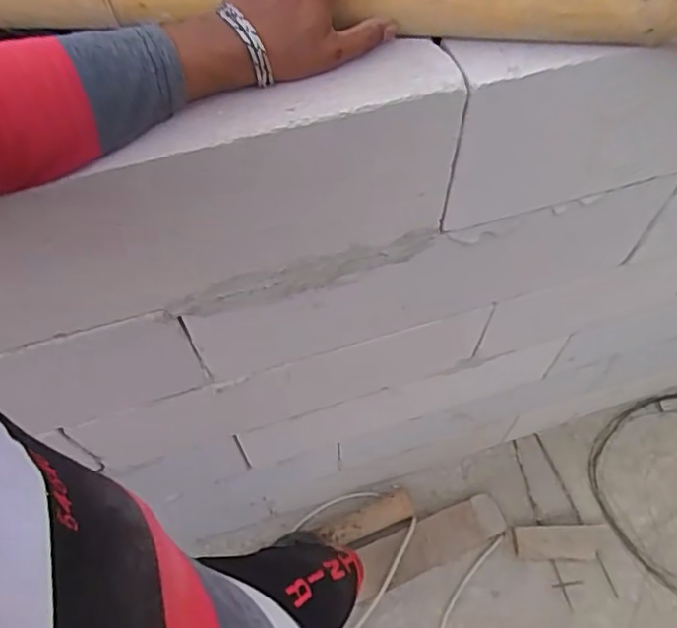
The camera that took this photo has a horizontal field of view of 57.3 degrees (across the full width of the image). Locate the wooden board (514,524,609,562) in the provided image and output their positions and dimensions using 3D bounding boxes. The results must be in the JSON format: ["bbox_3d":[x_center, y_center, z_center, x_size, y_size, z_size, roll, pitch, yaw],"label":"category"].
[{"bbox_3d":[0.516,0.528,1.429,0.210,0.020,0.074,-2,60,0],"label":"wooden board"}]

